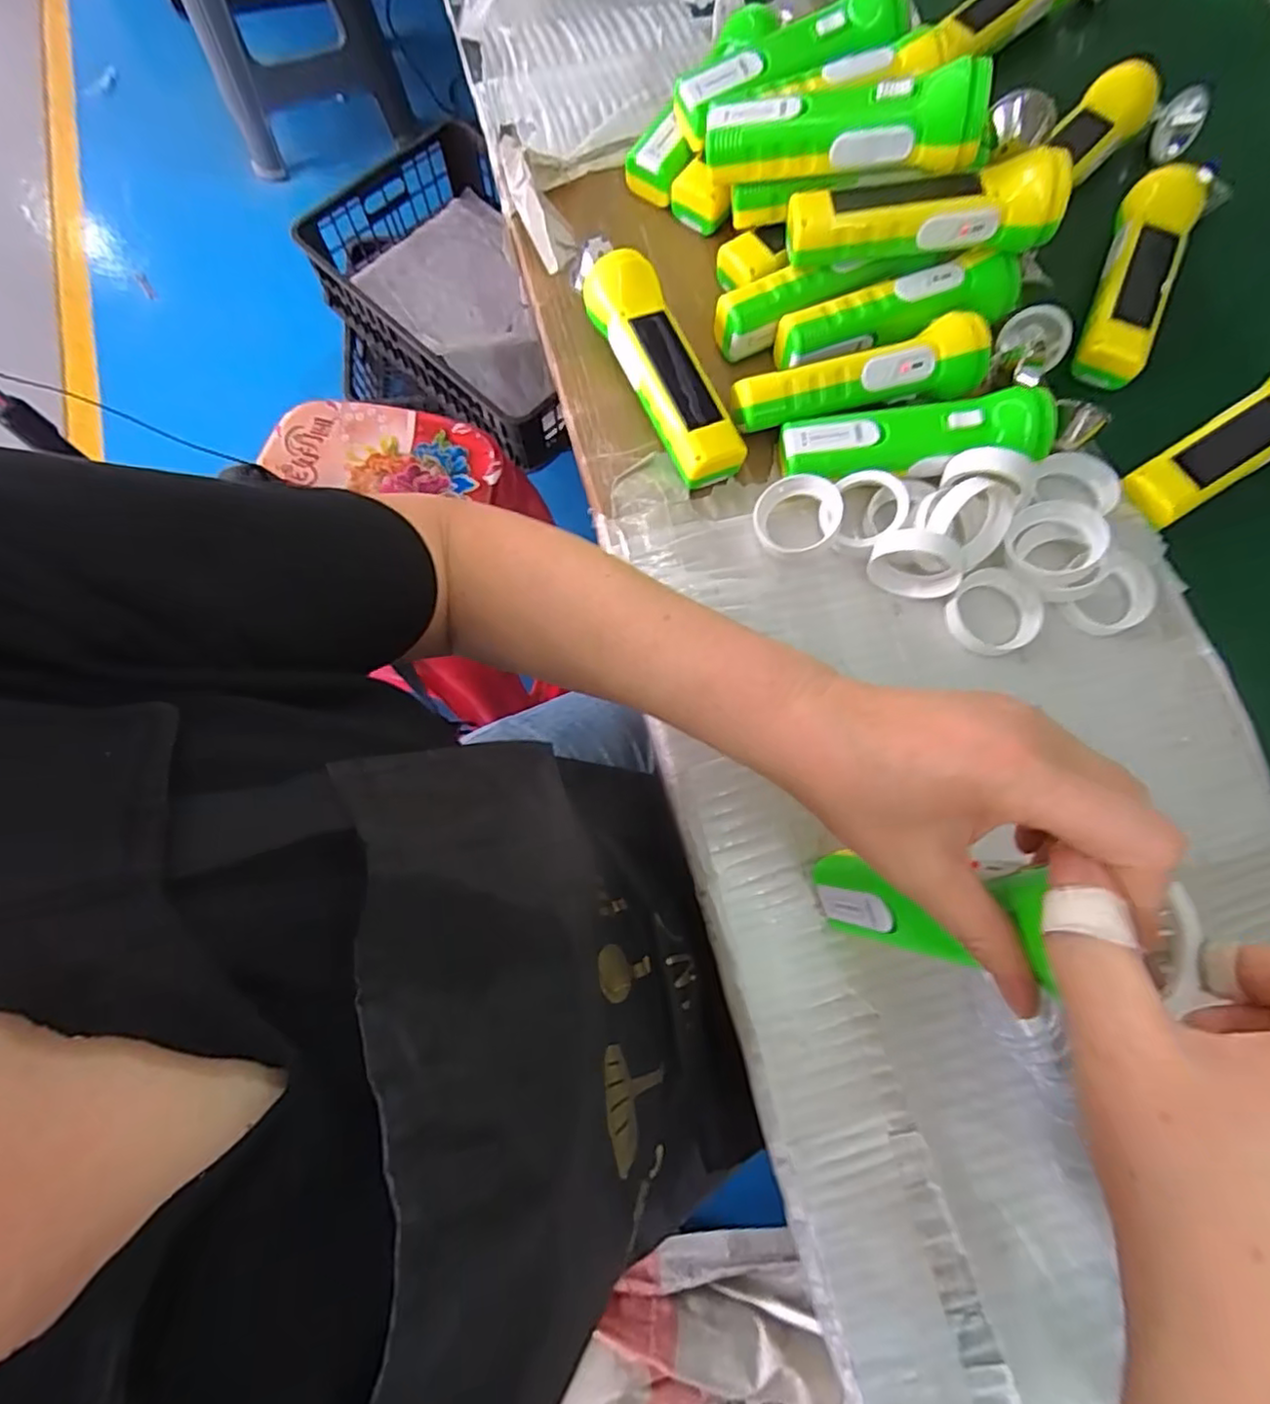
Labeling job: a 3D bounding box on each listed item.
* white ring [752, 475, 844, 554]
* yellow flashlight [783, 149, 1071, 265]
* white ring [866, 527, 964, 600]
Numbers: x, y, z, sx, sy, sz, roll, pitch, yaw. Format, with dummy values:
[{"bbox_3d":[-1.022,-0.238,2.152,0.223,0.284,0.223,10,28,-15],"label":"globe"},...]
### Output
[{"bbox_3d":[0.099,-0.113,0.402,0.050,0.020,0.051,0,74,-1],"label":"white ring"},{"bbox_3d":[0.171,-0.296,0.394,0.150,0.040,0.034,1,74,12],"label":"yellow flashlight"},{"bbox_3d":[0.166,-0.082,0.386,0.053,0.048,0.018,17,74,4],"label":"white ring"}]

